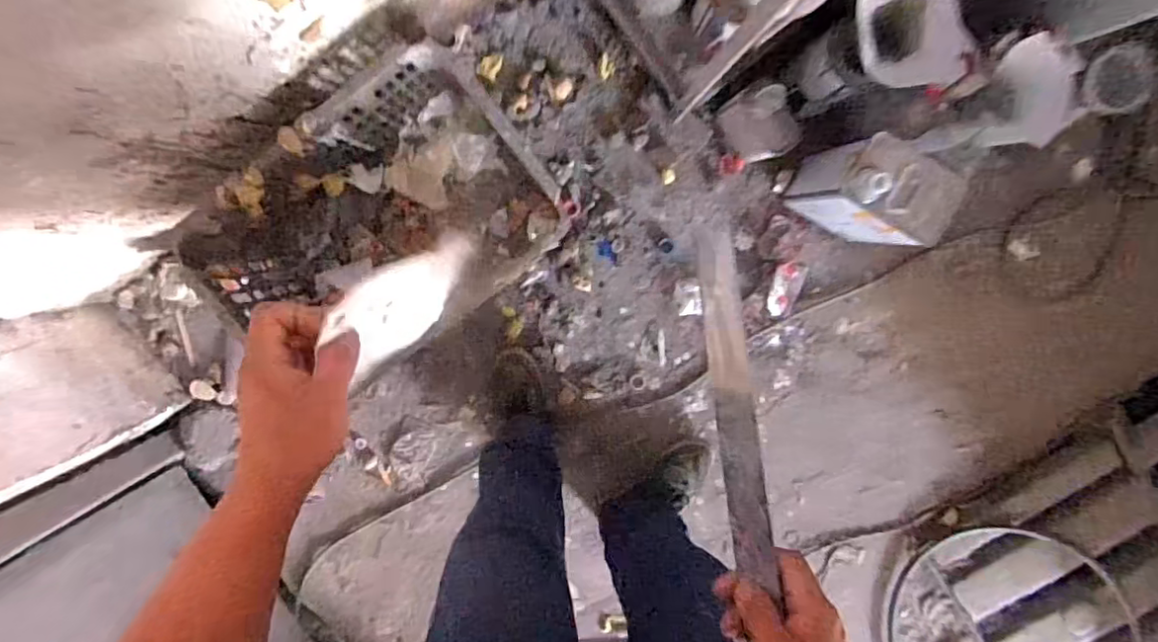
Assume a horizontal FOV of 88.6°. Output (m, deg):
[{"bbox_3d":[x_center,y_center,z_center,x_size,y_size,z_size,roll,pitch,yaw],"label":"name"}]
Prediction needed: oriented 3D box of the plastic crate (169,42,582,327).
[{"bbox_3d":[-0.297,-0.135,0.960,0.449,0.273,0.332,-40,98,3],"label":"plastic crate"}]

